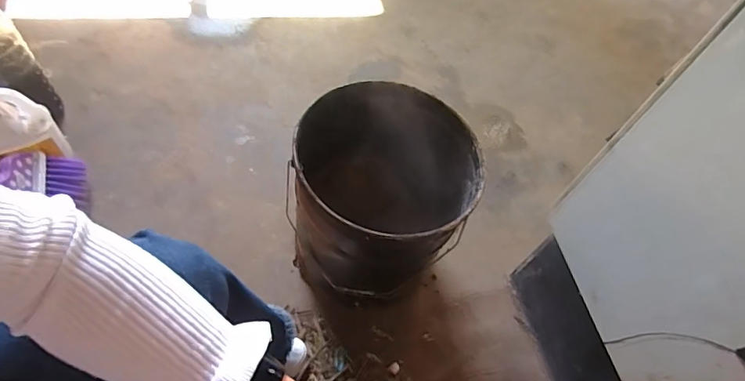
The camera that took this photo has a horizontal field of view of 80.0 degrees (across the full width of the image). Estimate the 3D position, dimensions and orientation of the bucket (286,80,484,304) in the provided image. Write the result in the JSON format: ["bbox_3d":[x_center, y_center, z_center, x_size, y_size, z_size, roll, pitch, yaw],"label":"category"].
[{"bbox_3d":[0.011,0.039,0.807,0.297,0.332,0.278,5,56,-7],"label":"bucket"}]

